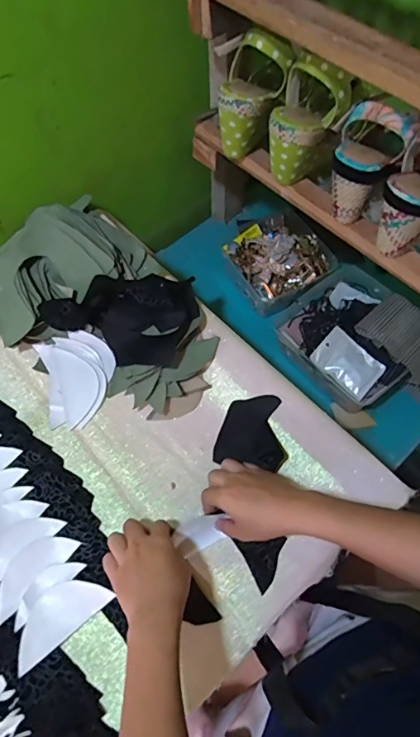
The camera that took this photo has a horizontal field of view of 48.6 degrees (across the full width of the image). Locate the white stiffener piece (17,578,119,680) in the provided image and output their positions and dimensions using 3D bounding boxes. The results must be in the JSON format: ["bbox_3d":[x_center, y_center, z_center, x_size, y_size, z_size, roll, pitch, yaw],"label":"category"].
[{"bbox_3d":[-0.161,0.258,0.486,0.104,0.004,0.049,-37,69,-16],"label":"white stiffener piece"}]

